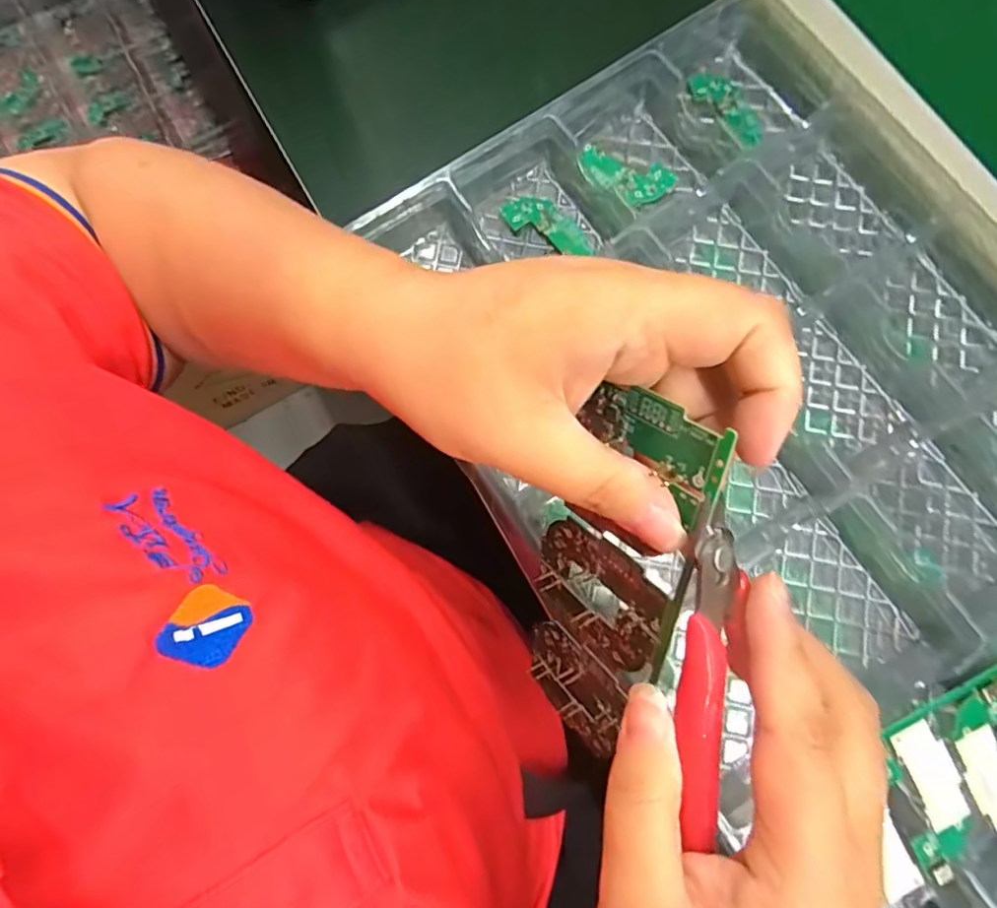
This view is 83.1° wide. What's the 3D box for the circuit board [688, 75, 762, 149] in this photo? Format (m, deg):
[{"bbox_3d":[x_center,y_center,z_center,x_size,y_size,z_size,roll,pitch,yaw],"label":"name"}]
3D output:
[{"bbox_3d":[0.147,-0.221,0.359,0.023,0.005,0.062,-37,79,-6],"label":"circuit board"}]

